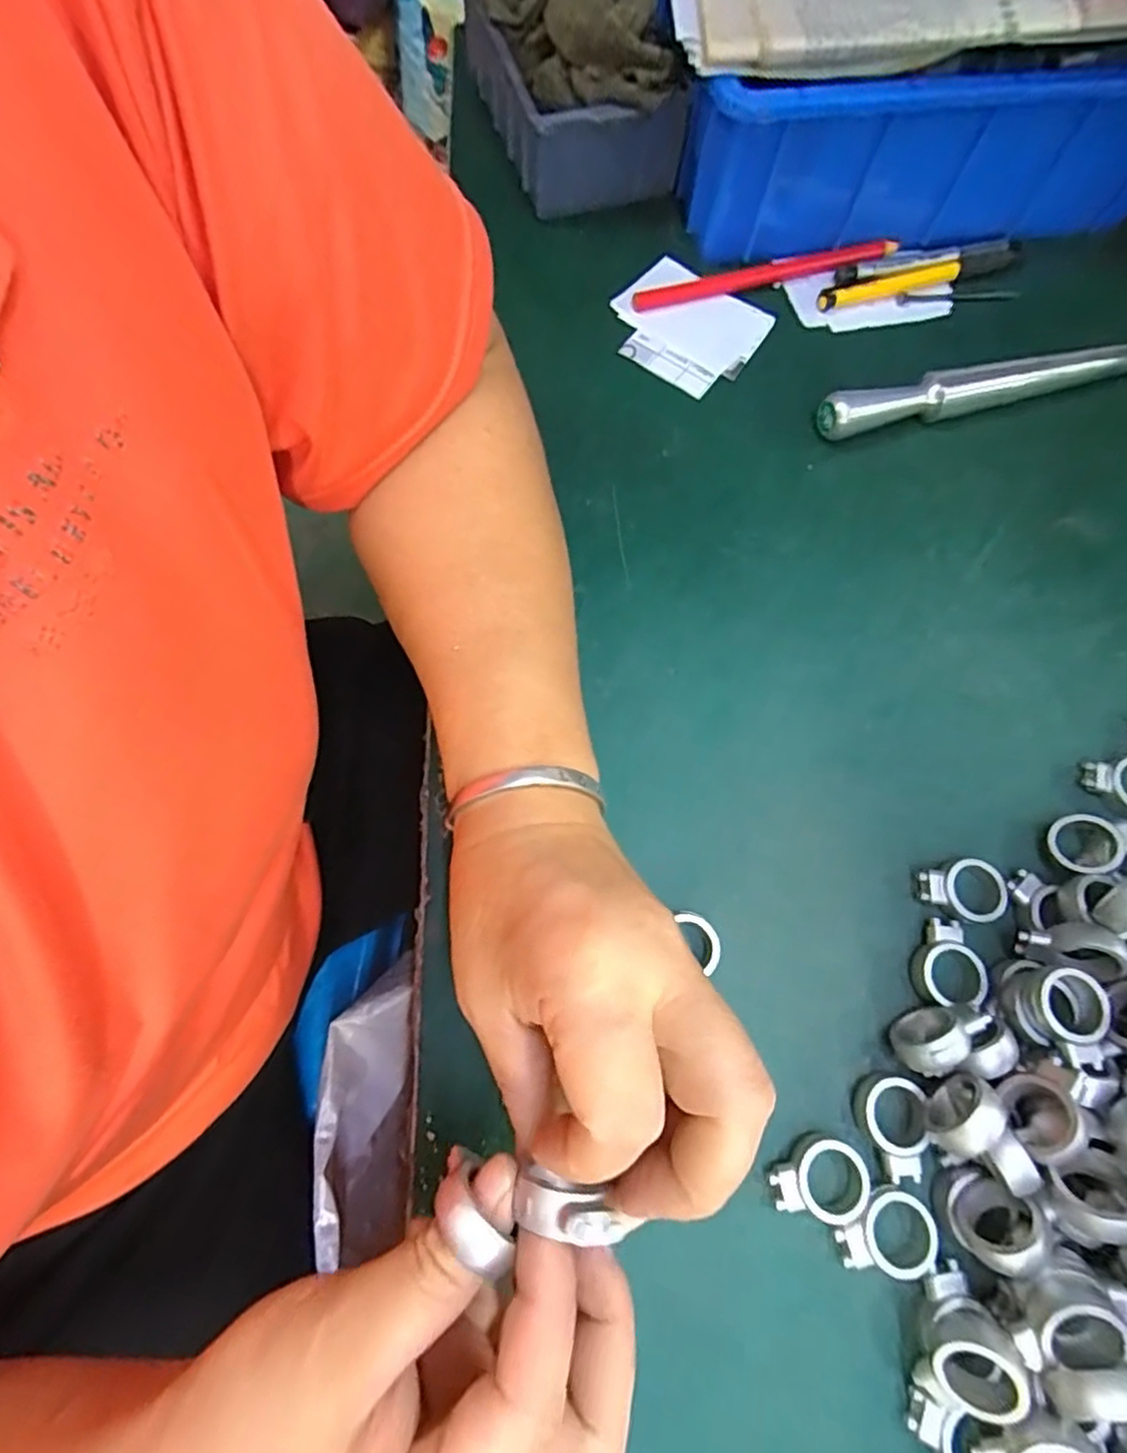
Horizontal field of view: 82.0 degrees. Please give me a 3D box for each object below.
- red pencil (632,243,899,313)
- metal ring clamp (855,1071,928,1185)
[{"bbox_3d":[0.117,-0.259,0.371,0.159,0.012,0.013,-15,72,-7],"label":"red pencil"},{"bbox_3d":[0.121,0.147,0.238,0.022,0.008,0.033,4,71,-1],"label":"metal ring clamp"}]

